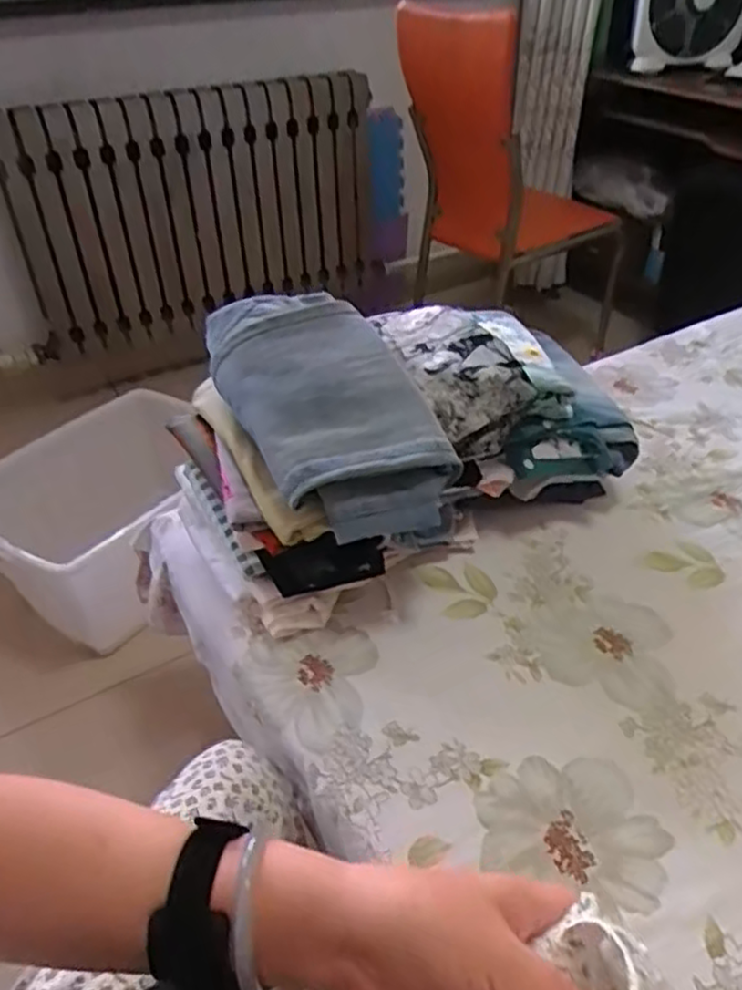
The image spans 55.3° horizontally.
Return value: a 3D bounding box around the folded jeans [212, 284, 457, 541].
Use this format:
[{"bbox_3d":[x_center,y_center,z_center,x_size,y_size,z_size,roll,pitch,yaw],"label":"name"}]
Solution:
[{"bbox_3d":[-0.046,-0.095,0.705,0.168,0.050,0.308,-21,63,-17],"label":"folded jeans"}]

